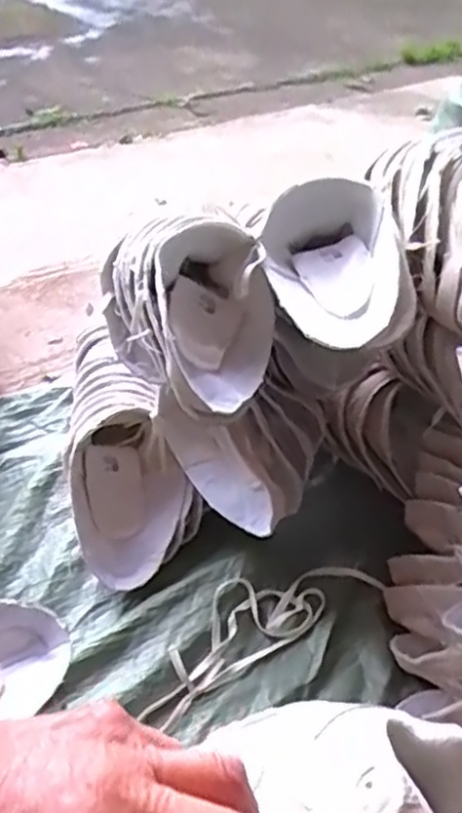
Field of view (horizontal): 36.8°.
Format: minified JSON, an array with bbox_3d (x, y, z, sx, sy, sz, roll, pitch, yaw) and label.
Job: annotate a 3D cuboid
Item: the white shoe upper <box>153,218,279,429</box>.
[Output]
[{"bbox_3d":[-0.016,-0.101,0.723,0.122,0.115,0.227,2,40,0],"label":"white shoe upper"}]

